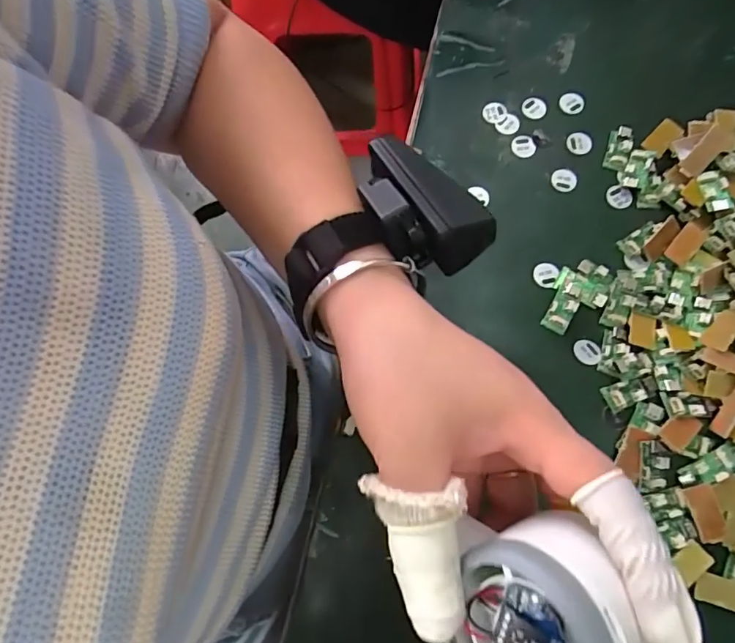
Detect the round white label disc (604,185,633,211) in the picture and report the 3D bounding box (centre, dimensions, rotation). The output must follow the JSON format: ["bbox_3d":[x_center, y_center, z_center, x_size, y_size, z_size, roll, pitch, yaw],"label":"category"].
[{"bbox_3d":[0.175,-0.086,0.345,0.018,0.004,0.017,-1,75,2],"label":"round white label disc"}]

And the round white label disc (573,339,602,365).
[{"bbox_3d":[0.137,0.018,0.307,0.016,0.004,0.017,-1,75,2],"label":"round white label disc"}]

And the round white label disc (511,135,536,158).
[{"bbox_3d":[0.113,-0.126,0.356,0.017,0.004,0.017,-1,75,2],"label":"round white label disc"}]

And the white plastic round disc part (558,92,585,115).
[{"bbox_3d":[0.150,-0.160,0.365,0.018,0.004,0.017,0,74,0],"label":"white plastic round disc part"}]

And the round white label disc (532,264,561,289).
[{"bbox_3d":[0.118,-0.031,0.328,0.016,0.004,0.016,-1,75,2],"label":"round white label disc"}]

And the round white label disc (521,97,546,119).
[{"bbox_3d":[0.122,-0.156,0.361,0.016,0.004,0.015,0,74,0],"label":"round white label disc"}]

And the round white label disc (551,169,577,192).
[{"bbox_3d":[0.139,-0.100,0.349,0.017,0.004,0.017,-1,75,2],"label":"round white label disc"}]

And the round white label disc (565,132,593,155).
[{"bbox_3d":[0.152,-0.128,0.354,0.019,0.004,0.016,-5,75,1],"label":"round white label disc"}]

